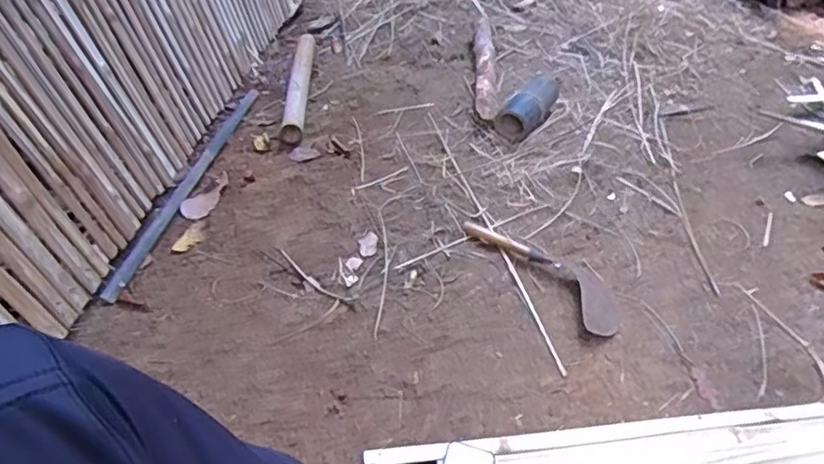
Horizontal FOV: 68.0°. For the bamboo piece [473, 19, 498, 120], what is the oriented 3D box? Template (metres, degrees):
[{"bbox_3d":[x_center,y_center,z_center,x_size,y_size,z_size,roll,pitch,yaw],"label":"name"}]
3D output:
[{"bbox_3d":[0.224,-0.523,1.909,0.062,0.062,0.606,2,41,1],"label":"bamboo piece"}]

